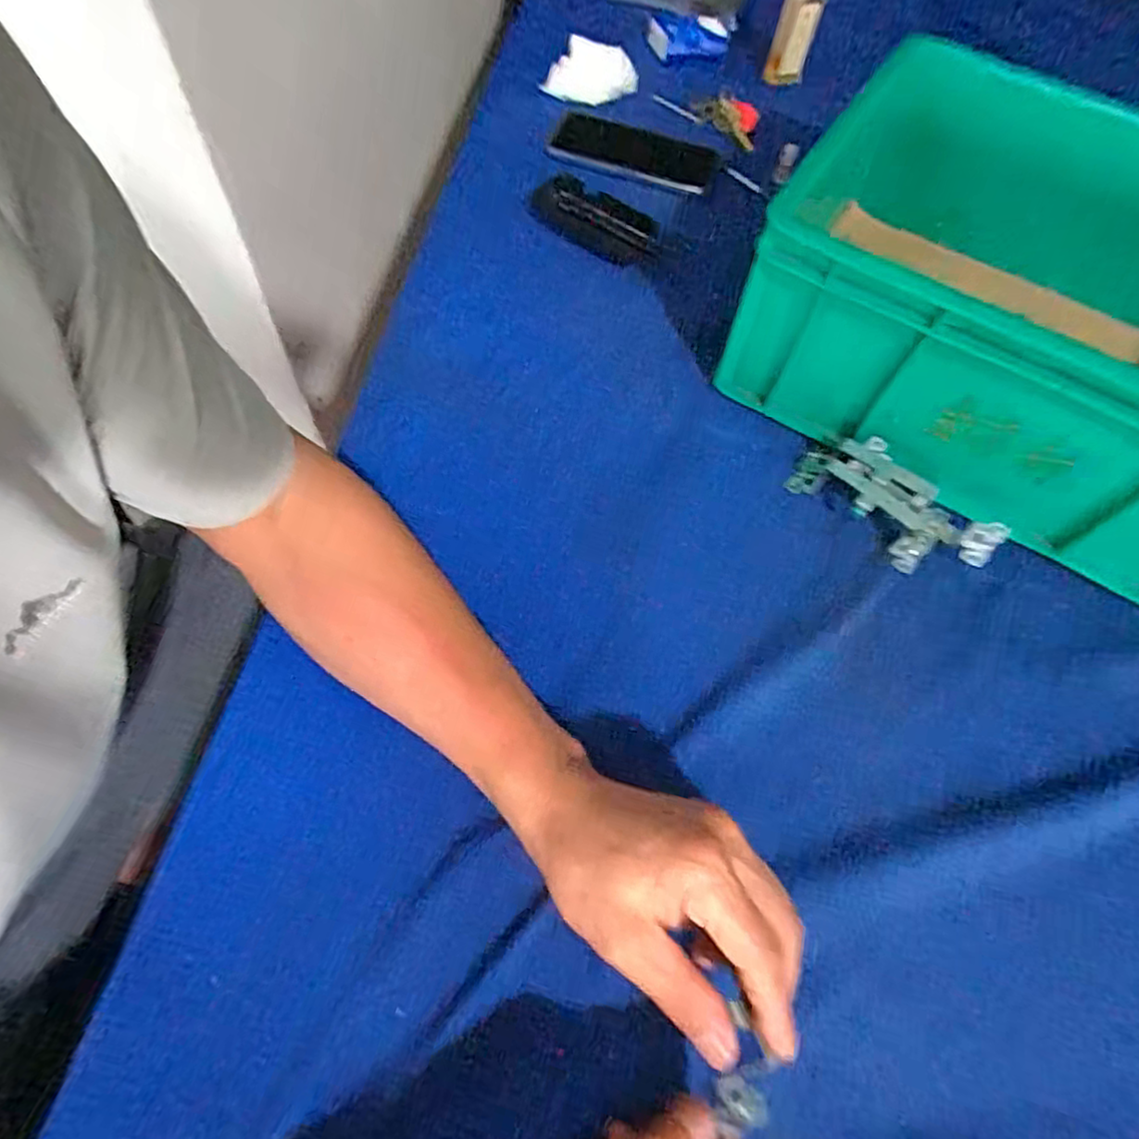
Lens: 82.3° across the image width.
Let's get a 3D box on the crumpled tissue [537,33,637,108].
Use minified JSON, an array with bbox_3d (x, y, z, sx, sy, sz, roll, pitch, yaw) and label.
[{"bbox_3d":[0.022,-0.524,0.683,0.098,0.051,0.029,11,61,1],"label":"crumpled tissue"}]

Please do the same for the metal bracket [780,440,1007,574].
[{"bbox_3d":[0.228,-0.047,0.456,0.137,0.030,0.057,36,64,14],"label":"metal bracket"}]

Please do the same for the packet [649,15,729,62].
[{"bbox_3d":[0.134,-0.597,0.734,0.093,0.041,0.032,7,61,-1],"label":"packet"}]

